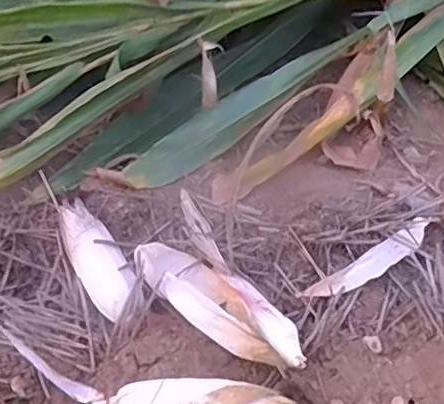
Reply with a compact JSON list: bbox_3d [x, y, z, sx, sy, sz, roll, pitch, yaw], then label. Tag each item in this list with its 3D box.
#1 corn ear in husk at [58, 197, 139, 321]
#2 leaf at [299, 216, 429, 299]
[{"bbox_3d":[-0.176,0.078,0.853,0.064,0.048,0.217,-20,45,-22],"label":"corn ear in husk"},{"bbox_3d":[0.211,0.089,0.889,0.209,0.035,0.046,-30,49,-9],"label":"leaf"}]

